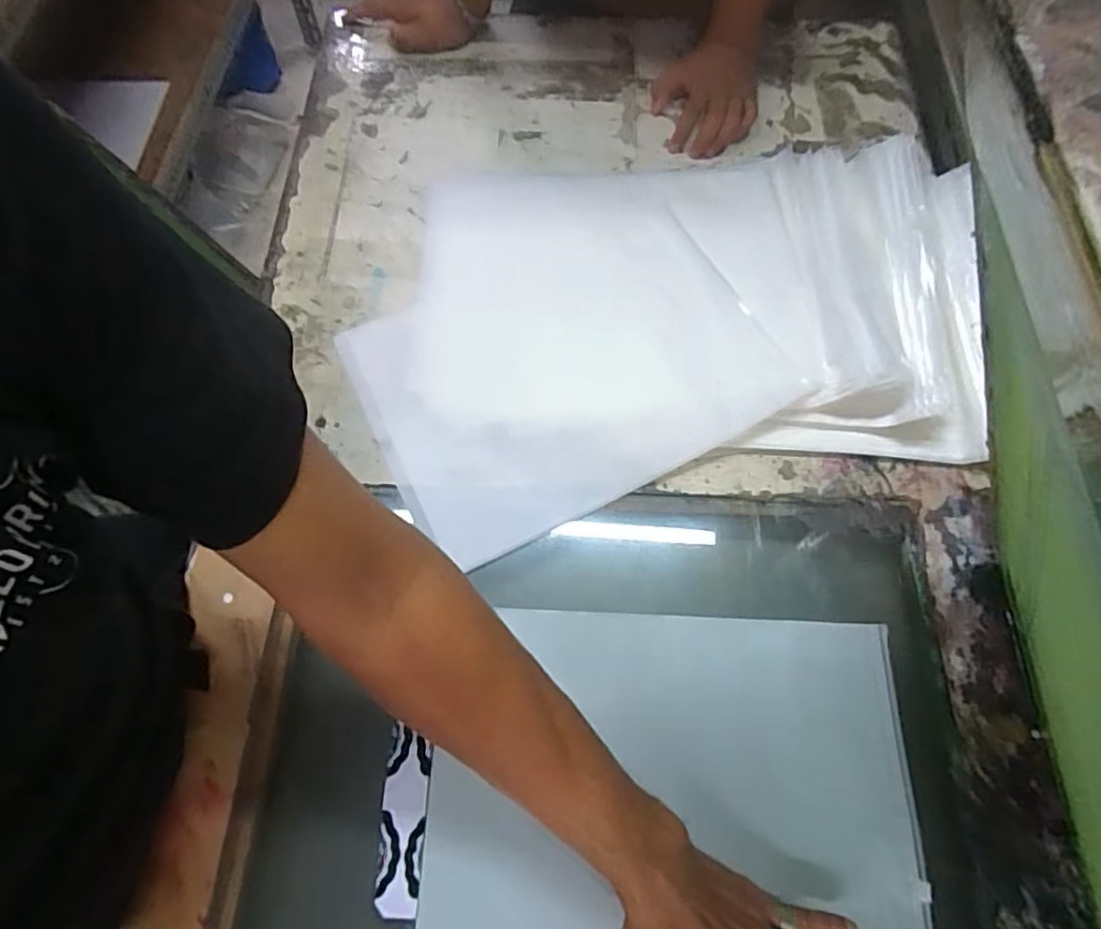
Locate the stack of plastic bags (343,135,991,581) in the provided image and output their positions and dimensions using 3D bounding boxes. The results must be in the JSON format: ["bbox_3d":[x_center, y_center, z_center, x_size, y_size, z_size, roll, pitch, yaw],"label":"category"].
[{"bbox_3d":[0.093,-0.161,0.601,0.569,0.066,0.418,-12,68,-5],"label":"stack of plastic bags"}]

